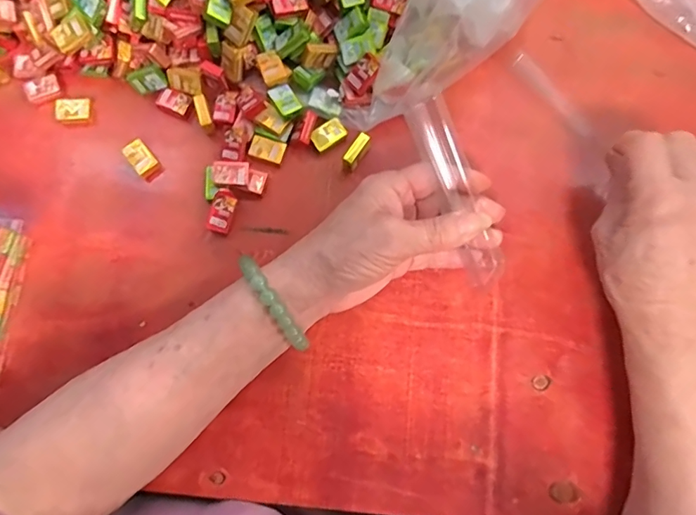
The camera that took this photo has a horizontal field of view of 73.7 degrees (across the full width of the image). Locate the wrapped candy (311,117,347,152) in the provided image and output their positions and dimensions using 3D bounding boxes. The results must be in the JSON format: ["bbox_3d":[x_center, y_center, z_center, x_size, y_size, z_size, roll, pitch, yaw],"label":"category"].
[{"bbox_3d":[-0.015,-0.092,0.347,0.025,0.004,0.017,-35,82,-6],"label":"wrapped candy"}]

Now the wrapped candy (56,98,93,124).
[{"bbox_3d":[-0.208,-0.111,0.351,0.026,0.008,0.019,-4,80,0],"label":"wrapped candy"}]

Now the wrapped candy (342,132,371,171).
[{"bbox_3d":[0.007,-0.078,0.341,0.010,0.015,0.025,35,82,6],"label":"wrapped candy"}]

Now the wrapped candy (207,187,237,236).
[{"bbox_3d":[-0.089,-0.033,0.334,0.015,0.014,0.030,19,80,4],"label":"wrapped candy"}]

